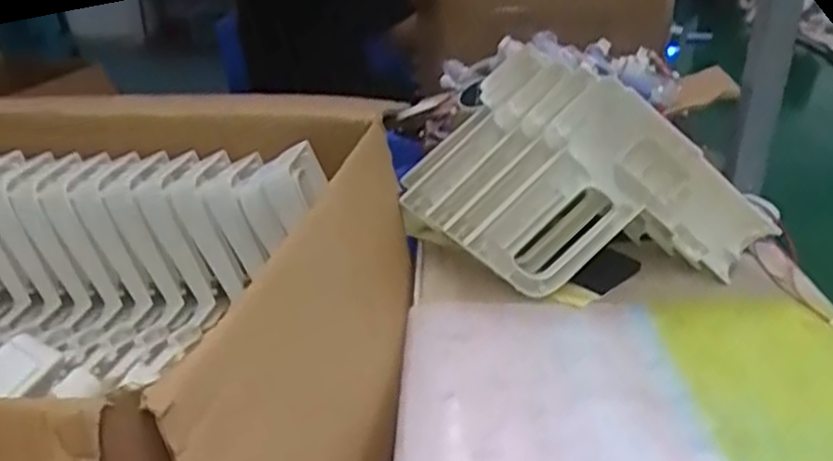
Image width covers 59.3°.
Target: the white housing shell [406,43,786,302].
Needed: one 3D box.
[{"bbox_3d":[0.140,-0.052,0.643,0.284,0.164,0.139,-5,27,-7],"label":"white housing shell"}]

